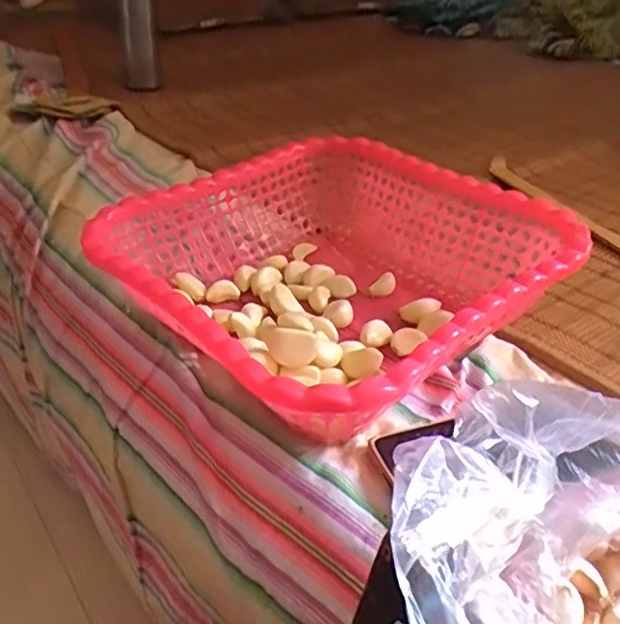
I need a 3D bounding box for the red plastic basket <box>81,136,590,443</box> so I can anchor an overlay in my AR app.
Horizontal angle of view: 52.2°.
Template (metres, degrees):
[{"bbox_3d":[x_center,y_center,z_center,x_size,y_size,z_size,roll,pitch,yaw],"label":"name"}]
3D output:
[{"bbox_3d":[0.019,-0.034,0.493,0.300,0.079,0.287,-27,45,-37],"label":"red plastic basket"}]

